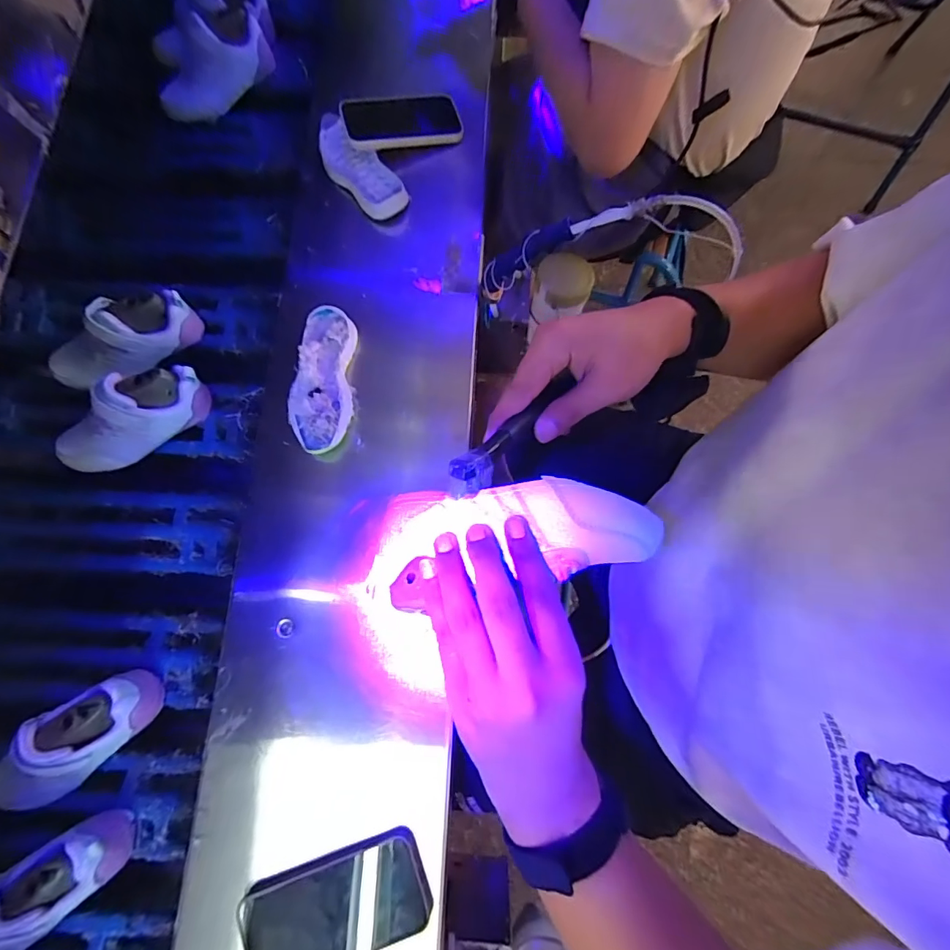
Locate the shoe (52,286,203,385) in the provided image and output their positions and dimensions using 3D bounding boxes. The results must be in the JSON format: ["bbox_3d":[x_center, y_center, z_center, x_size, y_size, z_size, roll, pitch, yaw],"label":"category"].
[{"bbox_3d":[-0.432,-0.159,0.568,0.184,0.089,0.062,-20,79,-5],"label":"shoe"}]

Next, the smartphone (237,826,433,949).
[{"bbox_3d":[-0.124,0.389,0.415,0.162,0.015,0.081,-16,78,-5],"label":"smartphone"}]

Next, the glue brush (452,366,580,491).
[{"bbox_3d":[0.030,-0.032,0.313,0.021,0.019,0.126,41,57,8],"label":"glue brush"}]

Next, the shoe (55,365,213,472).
[{"bbox_3d":[-0.400,-0.064,0.543,0.181,0.089,0.064,-29,80,-7],"label":"shoe"}]

